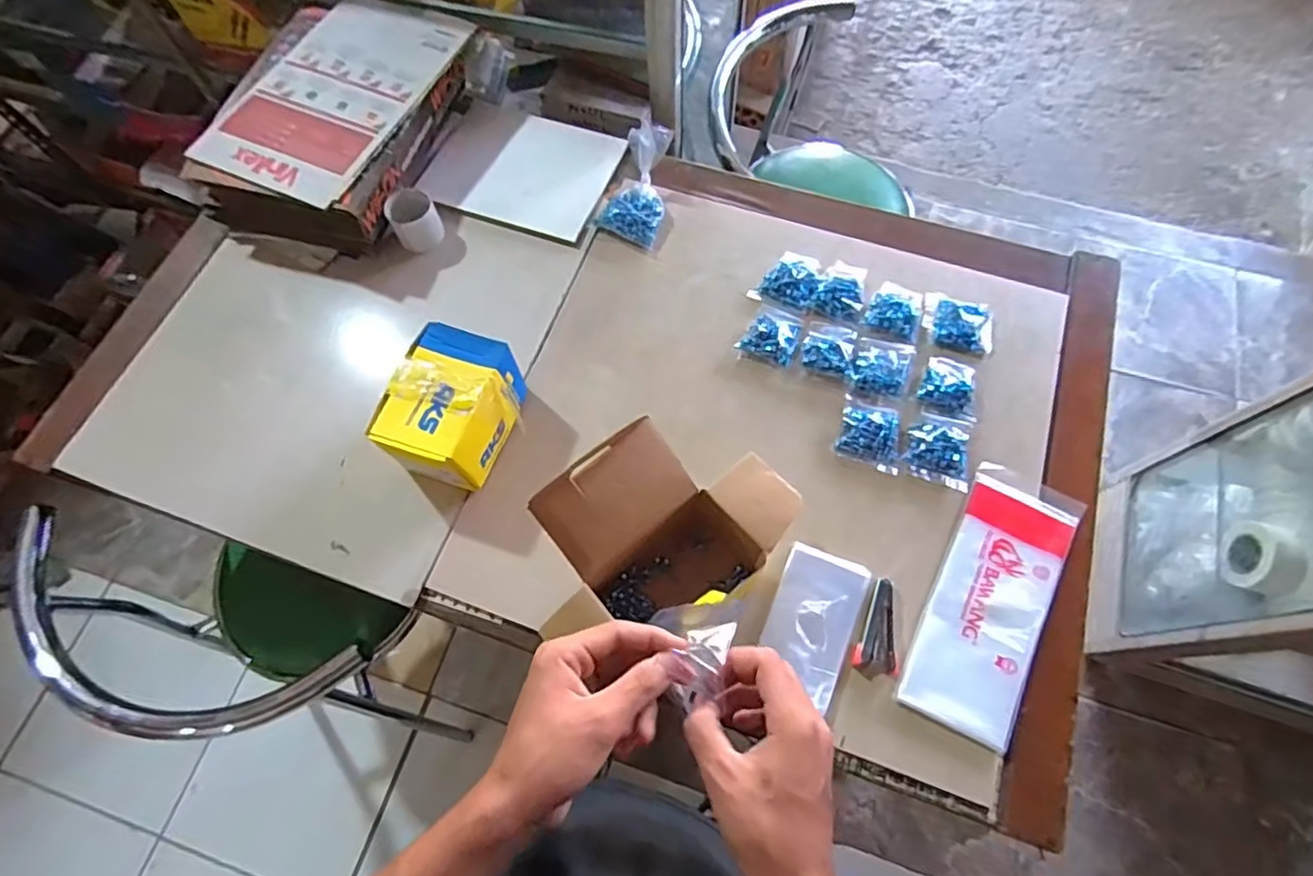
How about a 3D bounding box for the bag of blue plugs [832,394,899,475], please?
[{"bbox_3d":[0.245,-0.005,0.708,0.072,0.014,0.074,18,70,9],"label":"bag of blue plugs"}]

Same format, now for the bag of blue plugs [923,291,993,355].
[{"bbox_3d":[0.371,-0.141,0.760,0.085,0.014,0.073,15,70,8],"label":"bag of blue plugs"}]

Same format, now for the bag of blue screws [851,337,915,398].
[{"bbox_3d":[0.268,-0.087,0.740,0.067,0.012,0.075,17,70,8],"label":"bag of blue screws"}]

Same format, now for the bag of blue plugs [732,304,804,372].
[{"bbox_3d":[0.140,-0.126,0.760,0.064,0.014,0.076,19,70,9],"label":"bag of blue plugs"}]

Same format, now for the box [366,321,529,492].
[{"bbox_3d":[-0.223,-0.032,0.682,0.107,0.091,0.149,17,70,8],"label":"box"}]

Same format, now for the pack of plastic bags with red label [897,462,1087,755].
[{"bbox_3d":[0.349,0.164,0.643,0.110,0.012,0.277,26,71,11],"label":"pack of plastic bags with red label"}]

